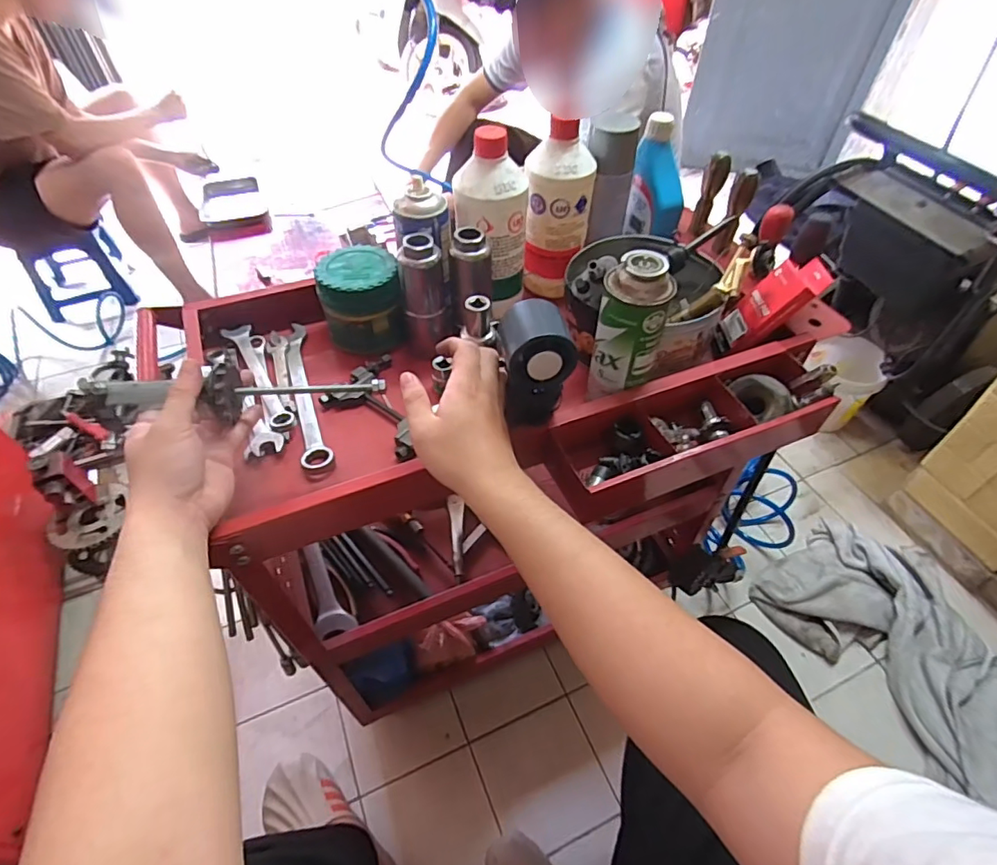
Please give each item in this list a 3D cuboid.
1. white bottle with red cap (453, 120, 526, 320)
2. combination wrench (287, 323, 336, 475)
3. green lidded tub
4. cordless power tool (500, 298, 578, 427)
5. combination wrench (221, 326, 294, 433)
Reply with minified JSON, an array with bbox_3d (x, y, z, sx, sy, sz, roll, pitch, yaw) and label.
[{"bbox_3d":[-0.011,-0.243,0.650,0.077,0.209,0.079,29,55,22],"label":"white bottle with red cap"},{"bbox_3d":[-0.224,-0.051,0.623,0.031,0.013,0.245,-15,51,-13],"label":"combination wrench"},{"bbox_3d":[-0.167,-0.164,0.658,0.095,0.088,0.108,-10,50,-10],"label":"green lidded tub"},{"bbox_3d":[0.033,-0.056,0.497,0.058,0.116,0.067,-1,49,-1],"label":"cordless power tool"},{"bbox_3d":[-0.279,-0.066,0.628,0.030,0.013,0.193,-26,55,-21],"label":"combination wrench"}]

